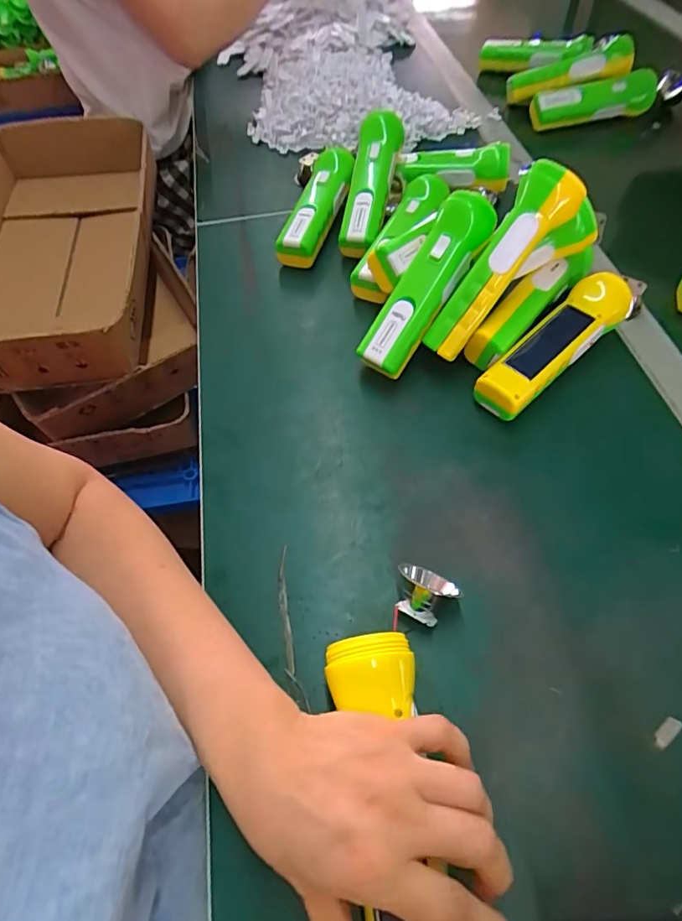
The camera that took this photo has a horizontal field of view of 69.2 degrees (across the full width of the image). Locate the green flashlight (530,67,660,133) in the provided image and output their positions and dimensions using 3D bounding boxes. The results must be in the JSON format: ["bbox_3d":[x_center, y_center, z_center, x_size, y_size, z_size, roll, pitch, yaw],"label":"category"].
[{"bbox_3d":[0.354,-0.512,0.698,0.180,0.042,0.056,-8,57,-2],"label":"green flashlight"}]

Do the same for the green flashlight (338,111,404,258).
[{"bbox_3d":[0.032,-0.306,0.541,0.051,0.048,0.170,10,79,10],"label":"green flashlight"}]

